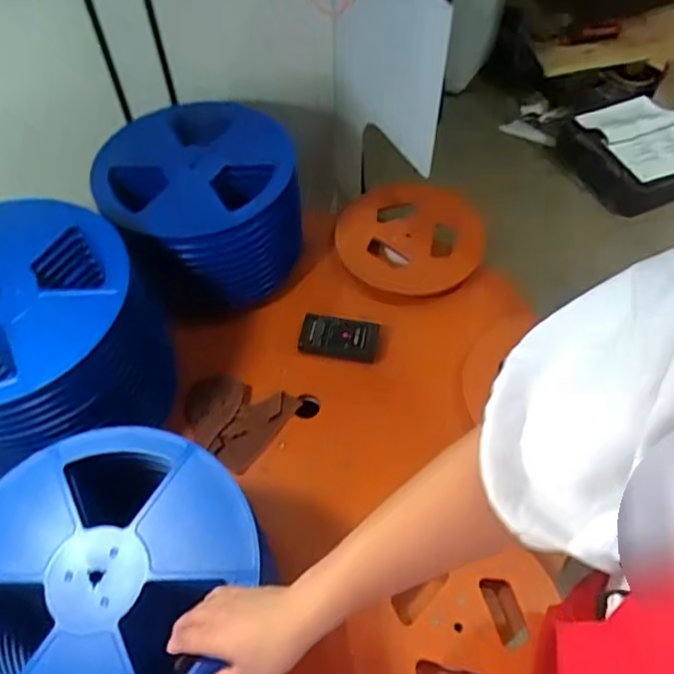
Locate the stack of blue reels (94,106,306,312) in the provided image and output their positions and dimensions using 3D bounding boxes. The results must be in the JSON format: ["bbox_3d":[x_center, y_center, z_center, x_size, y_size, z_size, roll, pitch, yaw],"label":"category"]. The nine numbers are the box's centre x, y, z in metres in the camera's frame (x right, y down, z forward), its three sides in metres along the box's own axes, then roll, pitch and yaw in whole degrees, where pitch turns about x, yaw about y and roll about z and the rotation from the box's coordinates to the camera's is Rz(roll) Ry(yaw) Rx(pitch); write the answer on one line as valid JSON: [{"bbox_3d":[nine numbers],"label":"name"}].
[{"bbox_3d":[-0.224,-0.216,0.995,0.293,0.215,0.301,35,63,21],"label":"stack of blue reels"}]

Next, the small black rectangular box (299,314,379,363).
[{"bbox_3d":[0.004,0.001,1.031,0.127,0.038,0.065,4,56,3],"label":"small black rectangular box"}]

